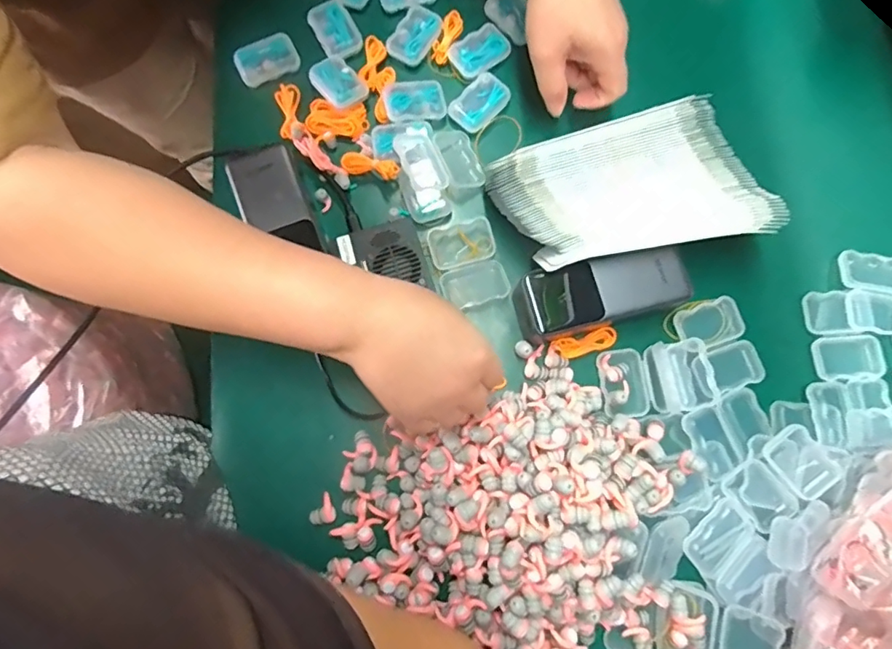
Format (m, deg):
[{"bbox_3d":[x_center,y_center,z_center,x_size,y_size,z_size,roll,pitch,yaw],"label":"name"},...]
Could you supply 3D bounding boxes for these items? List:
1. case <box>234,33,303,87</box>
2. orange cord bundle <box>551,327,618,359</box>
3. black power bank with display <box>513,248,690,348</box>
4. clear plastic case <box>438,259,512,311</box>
[{"bbox_3d":[-0.166,-0.246,0.481,0.056,0.018,0.033,-18,79,-4],"label":"case"},{"bbox_3d":[0.118,0.015,0.432,0.056,0.004,0.018,-14,79,-4],"label":"orange cord bundle"},{"bbox_3d":[0.125,-0.024,0.420,0.134,0.045,0.054,-14,79,-4],"label":"black power bank with display"},{"bbox_3d":[0.025,-0.035,0.442,0.054,0.013,0.036,-19,79,-5],"label":"clear plastic case"}]

